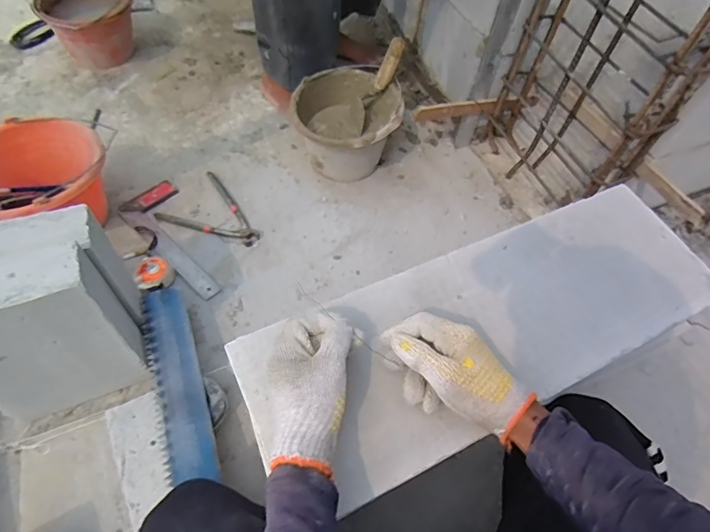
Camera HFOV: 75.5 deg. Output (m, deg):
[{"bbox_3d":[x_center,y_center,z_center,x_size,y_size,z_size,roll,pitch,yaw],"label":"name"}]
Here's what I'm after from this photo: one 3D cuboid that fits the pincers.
[{"bbox_3d":[-0.289,-0.116,0.979,0.212,0.023,0.169,28,59,14],"label":"pincers"}]

